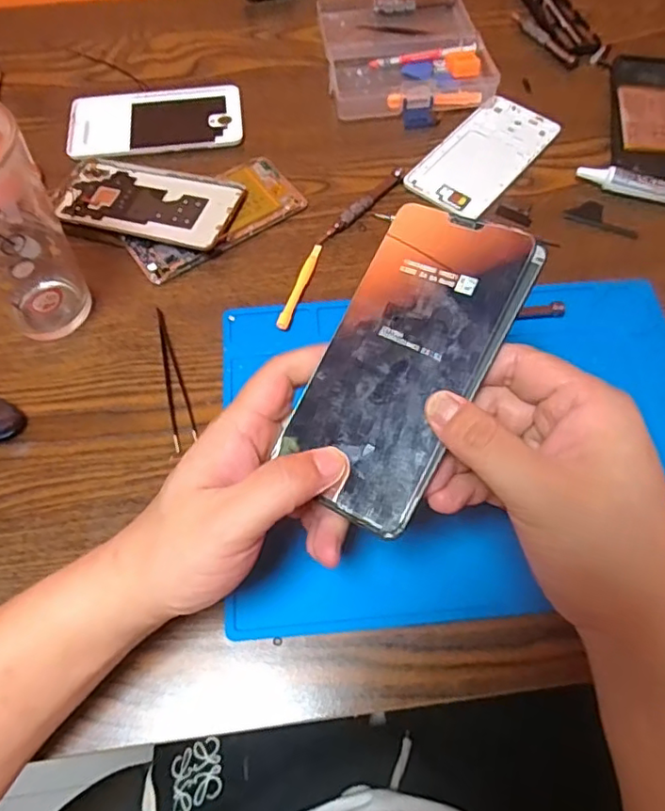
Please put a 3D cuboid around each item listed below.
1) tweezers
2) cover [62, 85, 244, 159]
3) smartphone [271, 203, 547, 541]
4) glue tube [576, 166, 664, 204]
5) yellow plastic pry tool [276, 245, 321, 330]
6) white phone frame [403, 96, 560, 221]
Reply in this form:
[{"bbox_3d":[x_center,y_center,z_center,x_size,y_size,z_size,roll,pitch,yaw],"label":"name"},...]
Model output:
[{"bbox_3d":[-0.112,-0.021,0.406,0.014,0.007,0.116,-16,65,-7],"label":"tweezers"},{"bbox_3d":[-0.158,-0.257,0.525,0.152,0.010,0.081,-11,64,-5],"label":"cover"},{"bbox_3d":[0.032,-0.022,0.270,0.075,0.004,0.146,26,84,23],"label":"smartphone"},{"bbox_3d":[0.254,-0.178,0.474,0.104,0.014,0.022,19,65,9],"label":"glue tube"},{"bbox_3d":[-0.024,-0.091,0.436,0.008,0.007,0.084,16,65,8],"label":"yellow plastic pry tool"},{"bbox_3d":[0.130,-0.218,0.502,0.074,0.005,0.146,36,69,17],"label":"white phone frame"}]

